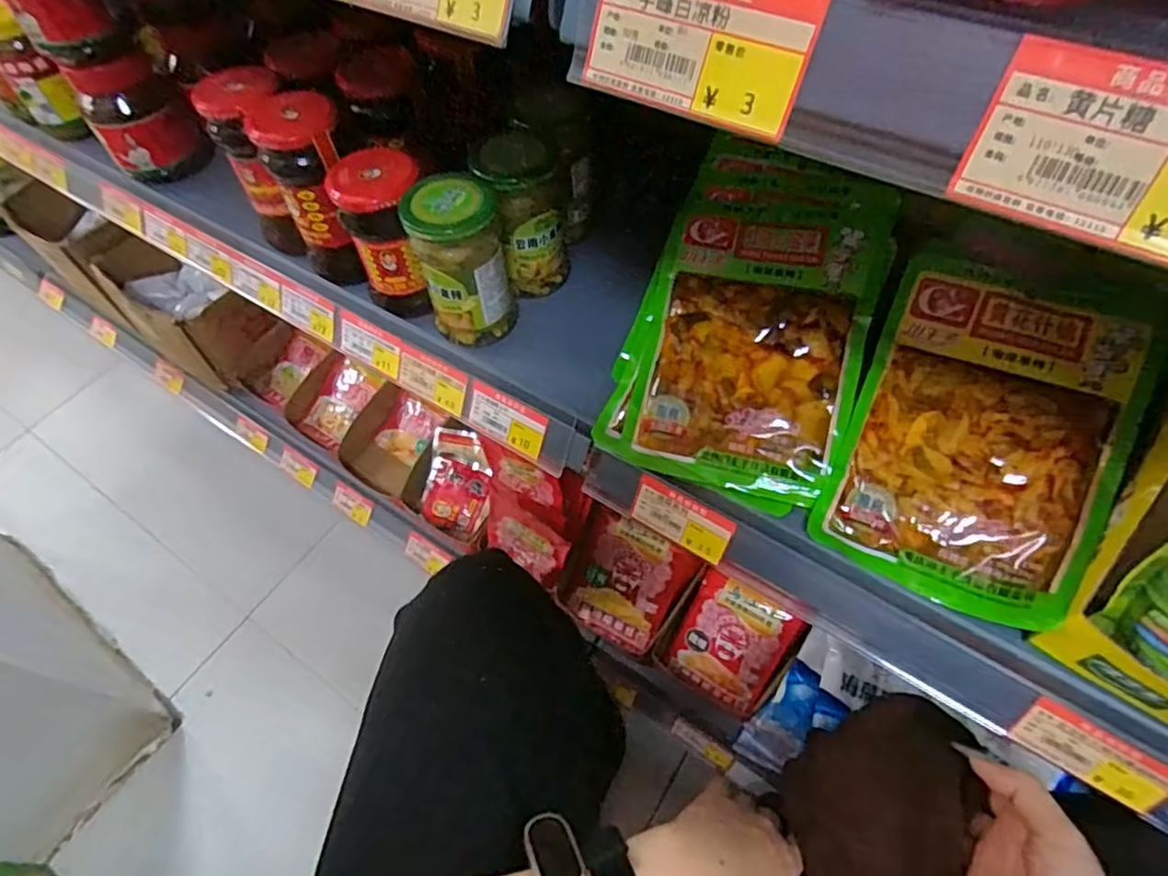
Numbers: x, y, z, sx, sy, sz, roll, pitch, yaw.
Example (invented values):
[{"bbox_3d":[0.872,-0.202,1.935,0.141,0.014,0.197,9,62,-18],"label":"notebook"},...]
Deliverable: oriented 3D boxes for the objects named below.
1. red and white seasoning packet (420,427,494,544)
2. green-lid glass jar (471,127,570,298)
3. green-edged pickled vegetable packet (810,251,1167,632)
[{"bbox_3d":[-0.155,0.057,0.807,0.079,0.028,0.132,7,78,2],"label":"red and white seasoning packet"},{"bbox_3d":[-0.046,-0.169,0.489,0.056,0.114,0.066,-18,58,-8],"label":"green-lid glass jar"},{"bbox_3d":[0.233,-0.007,0.370,0.141,0.016,0.202,21,86,22],"label":"green-edged pickled vegetable packet"}]

